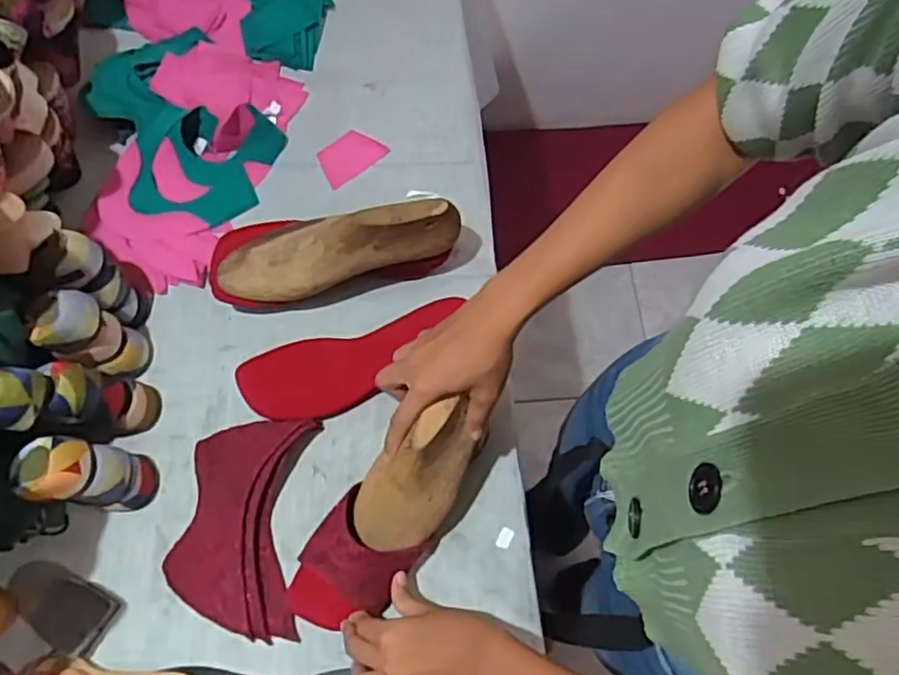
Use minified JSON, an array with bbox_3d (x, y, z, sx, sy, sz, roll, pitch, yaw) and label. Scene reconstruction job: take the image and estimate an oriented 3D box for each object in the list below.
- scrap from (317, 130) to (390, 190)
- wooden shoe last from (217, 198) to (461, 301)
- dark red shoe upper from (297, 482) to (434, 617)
[{"bbox_3d":[-0.118,-0.215,0.782,0.075,0.006,0.056,-38,74,-2],"label":"scrap"},{"bbox_3d":[-0.115,-0.091,0.652,0.250,0.078,0.070,-14,69,8],"label":"wooden shoe last"},{"bbox_3d":[-0.074,0.184,0.590,0.088,0.050,0.087,37,72,12],"label":"dark red shoe upper"}]

